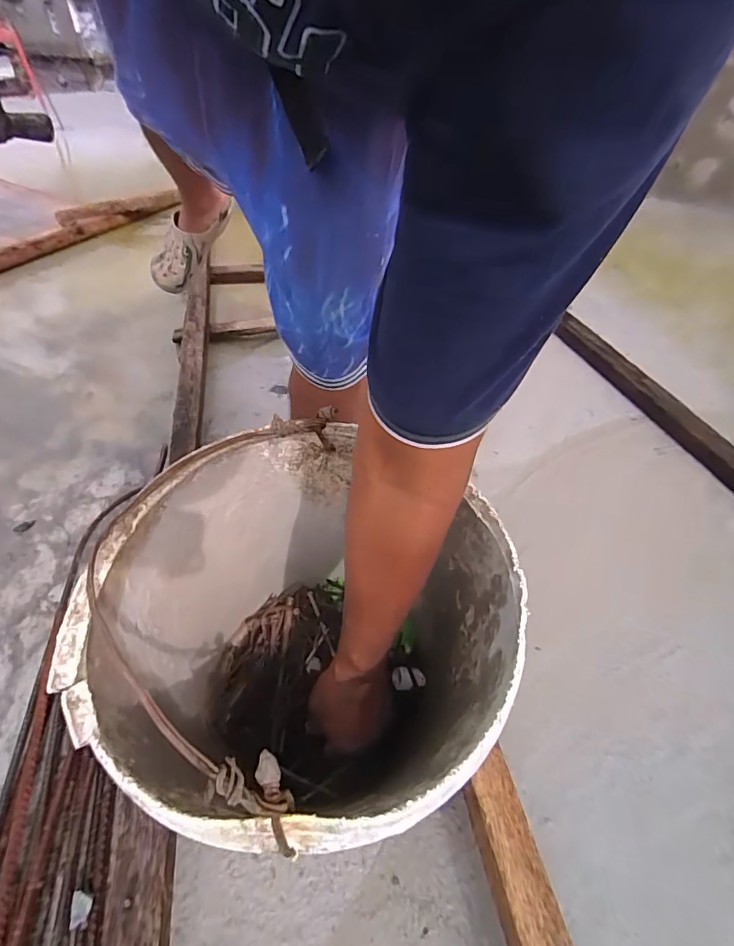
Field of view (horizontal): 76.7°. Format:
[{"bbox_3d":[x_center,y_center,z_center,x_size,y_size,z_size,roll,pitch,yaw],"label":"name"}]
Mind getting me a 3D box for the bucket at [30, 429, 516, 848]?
[{"bbox_3d":[-0.058,0.179,0.440,0.306,0.360,0.296,3,45,-3],"label":"bucket"}]

